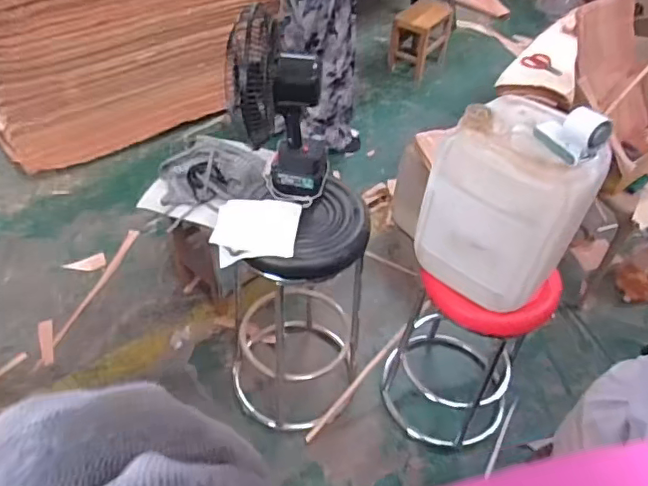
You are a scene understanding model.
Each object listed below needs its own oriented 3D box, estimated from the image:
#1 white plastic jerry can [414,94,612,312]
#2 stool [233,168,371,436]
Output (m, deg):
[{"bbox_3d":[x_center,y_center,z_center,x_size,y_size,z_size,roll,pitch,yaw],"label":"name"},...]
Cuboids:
[{"bbox_3d":[0.402,-0.094,1.237,0.294,0.407,0.258,34,53,28],"label":"white plastic jerry can"},{"bbox_3d":[-0.095,0.174,1.608,0.368,0.788,0.391,1,45,-1],"label":"stool"}]

